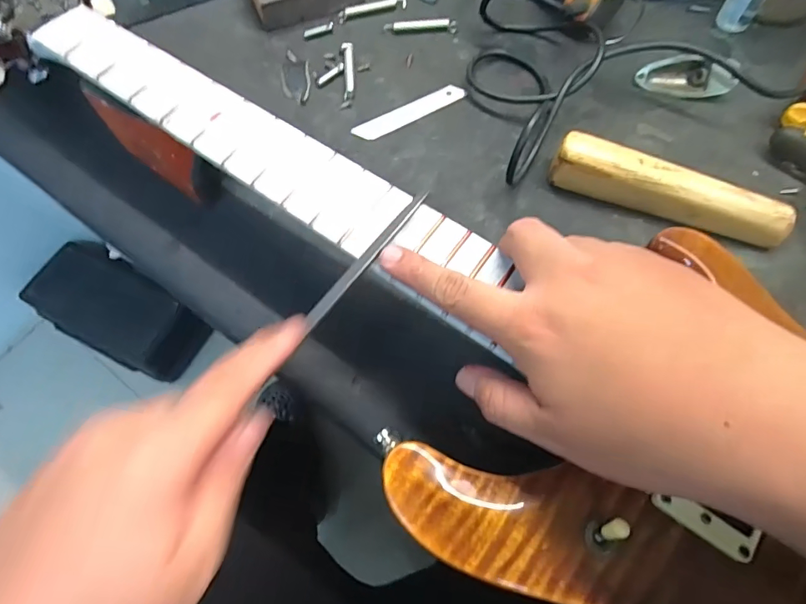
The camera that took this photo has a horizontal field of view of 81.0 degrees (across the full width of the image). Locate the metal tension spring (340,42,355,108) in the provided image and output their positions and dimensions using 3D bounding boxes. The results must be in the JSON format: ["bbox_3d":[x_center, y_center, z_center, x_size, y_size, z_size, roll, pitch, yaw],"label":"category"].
[{"bbox_3d":[-0.049,-0.200,0.414,0.011,0.005,0.072,-2,66,0],"label":"metal tension spring"}]

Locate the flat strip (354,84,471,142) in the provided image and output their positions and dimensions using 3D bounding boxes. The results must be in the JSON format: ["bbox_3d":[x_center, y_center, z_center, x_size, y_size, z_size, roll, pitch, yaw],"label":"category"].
[{"bbox_3d":[0.006,-0.163,0.402,0.104,0.004,0.020,-30,69,-12],"label":"flat strip"}]

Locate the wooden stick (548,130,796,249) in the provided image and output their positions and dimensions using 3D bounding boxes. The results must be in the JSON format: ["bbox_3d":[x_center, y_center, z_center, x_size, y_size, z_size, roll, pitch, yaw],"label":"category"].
[{"bbox_3d":[0.193,-0.078,0.346,0.166,0.038,0.028,23,69,10],"label":"wooden stick"}]

